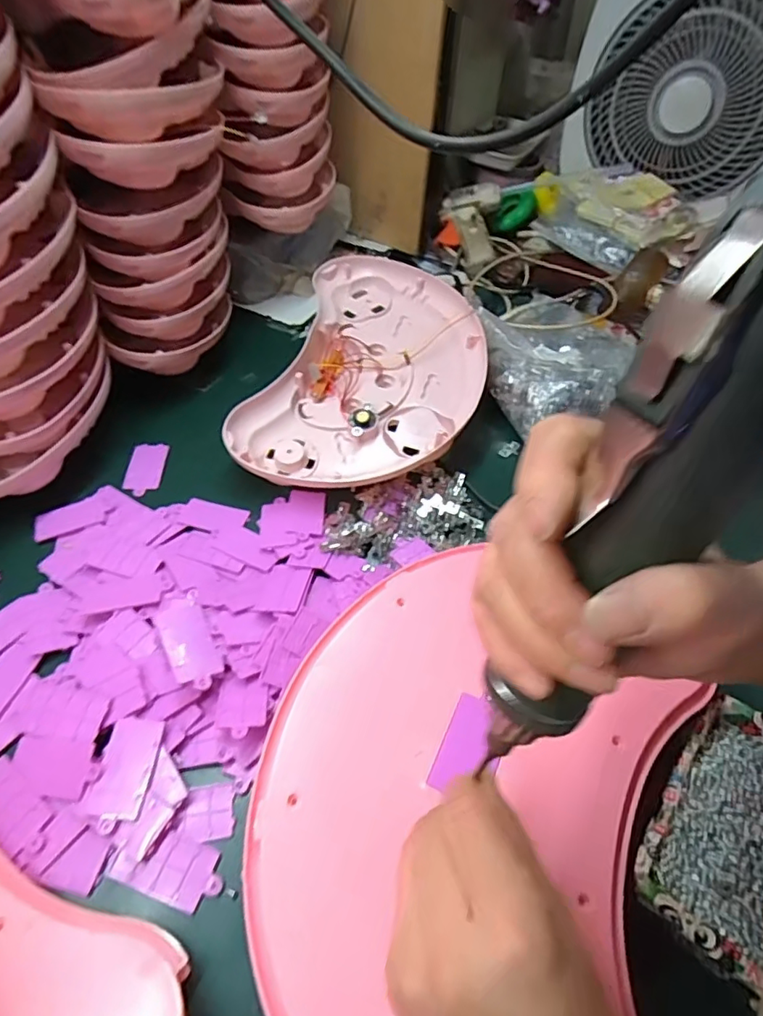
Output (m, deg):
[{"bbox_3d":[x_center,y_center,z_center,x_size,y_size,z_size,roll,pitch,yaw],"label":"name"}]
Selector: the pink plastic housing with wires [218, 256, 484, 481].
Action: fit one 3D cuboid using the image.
[{"bbox_3d":[-0.006,-0.152,0.595,0.222,0.052,0.326,13,49,9],"label":"pink plastic housing with wires"}]

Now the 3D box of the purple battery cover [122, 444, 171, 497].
[{"bbox_3d":[-0.236,-0.039,0.560,0.035,0.004,0.062,2,57,2],"label":"purple battery cover"}]

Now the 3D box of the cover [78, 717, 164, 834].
[{"bbox_3d":[-0.166,0.170,0.361,0.036,0.006,0.065,7,49,3],"label":"cover"}]

